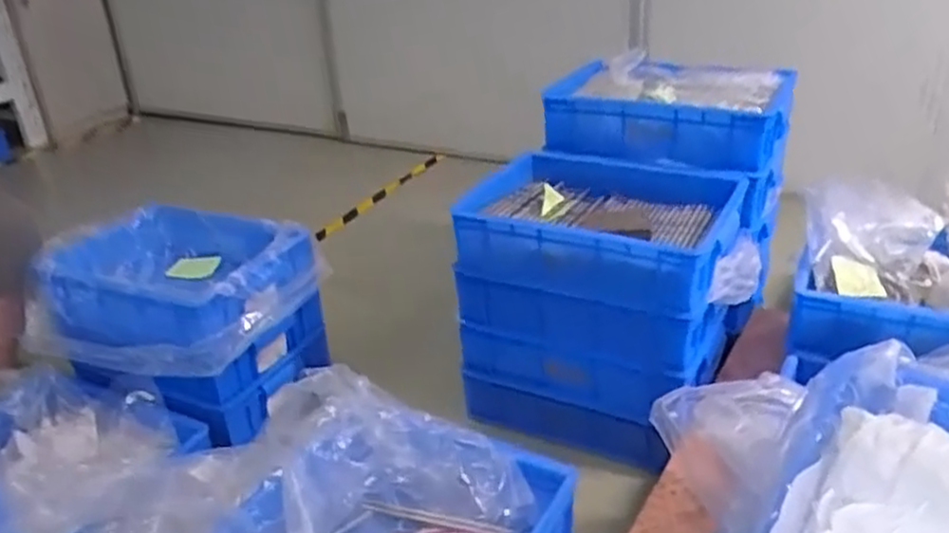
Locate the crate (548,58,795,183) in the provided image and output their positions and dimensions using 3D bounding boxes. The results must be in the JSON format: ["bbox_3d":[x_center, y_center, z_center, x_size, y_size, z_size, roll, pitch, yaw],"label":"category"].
[{"bbox_3d":[0.337,-0.260,1.342,0.411,0.156,0.260,13,31,28],"label":"crate"}]

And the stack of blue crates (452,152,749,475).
[{"bbox_3d":[0.200,0.065,1.261,0.400,0.402,0.267,11,31,26],"label":"stack of blue crates"}]

